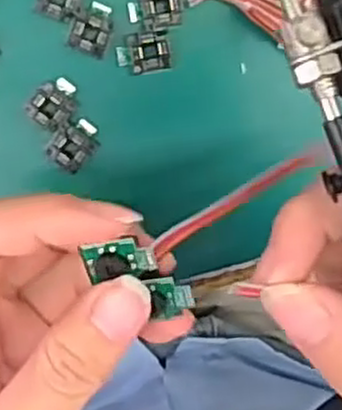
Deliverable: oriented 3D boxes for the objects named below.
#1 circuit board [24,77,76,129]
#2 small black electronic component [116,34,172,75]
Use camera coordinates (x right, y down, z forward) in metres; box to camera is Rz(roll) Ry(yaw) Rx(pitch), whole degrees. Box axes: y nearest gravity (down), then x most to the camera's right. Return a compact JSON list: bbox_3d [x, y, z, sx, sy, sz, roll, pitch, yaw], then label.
[{"bbox_3d":[-0.041,-0.036,0.264,0.015,0.007,0.018,42,92,-10],"label":"circuit board"},{"bbox_3d":[-0.010,-0.053,0.265,0.018,0.005,0.013,-8,98,-5],"label":"small black electronic component"}]

